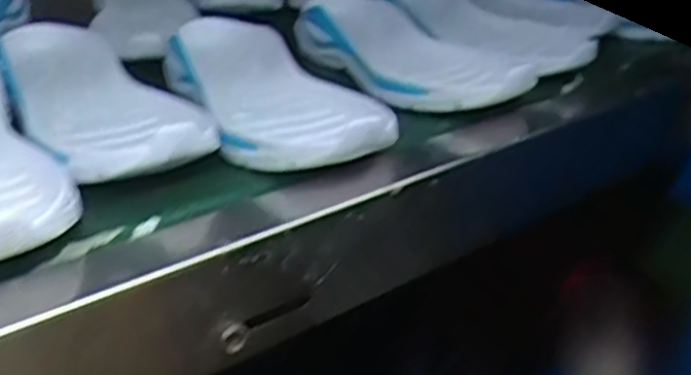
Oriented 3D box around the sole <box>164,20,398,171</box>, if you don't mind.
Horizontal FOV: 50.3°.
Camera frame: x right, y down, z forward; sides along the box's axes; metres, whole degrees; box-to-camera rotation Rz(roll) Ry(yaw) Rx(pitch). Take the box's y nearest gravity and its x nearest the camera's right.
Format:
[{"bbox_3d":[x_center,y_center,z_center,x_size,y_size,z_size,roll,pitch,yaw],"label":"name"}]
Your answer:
[{"bbox_3d":[-0.060,-0.071,0.532,0.105,0.041,0.263,-12,32,-24],"label":"sole"}]

